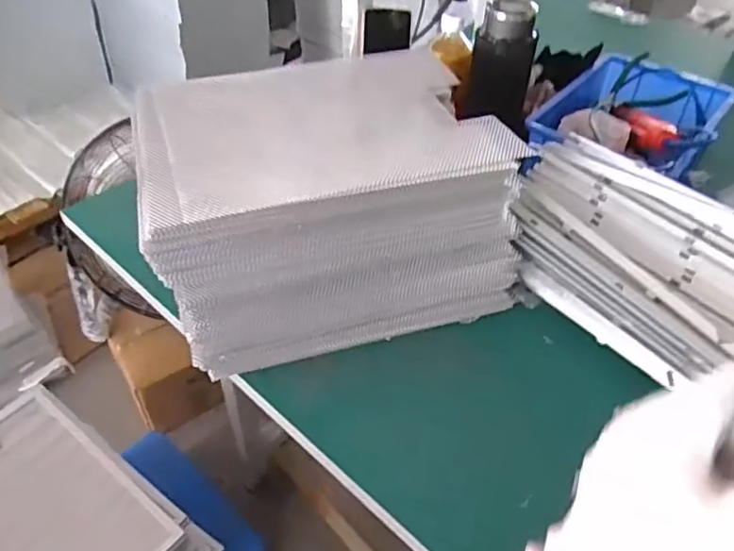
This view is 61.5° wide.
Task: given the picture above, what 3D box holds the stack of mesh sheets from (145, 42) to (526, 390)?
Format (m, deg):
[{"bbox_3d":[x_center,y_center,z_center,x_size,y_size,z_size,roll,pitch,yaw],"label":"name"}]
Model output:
[{"bbox_3d":[-0.037,-0.083,0.648,0.348,0.232,0.212,-12,47,-13],"label":"stack of mesh sheets"}]

